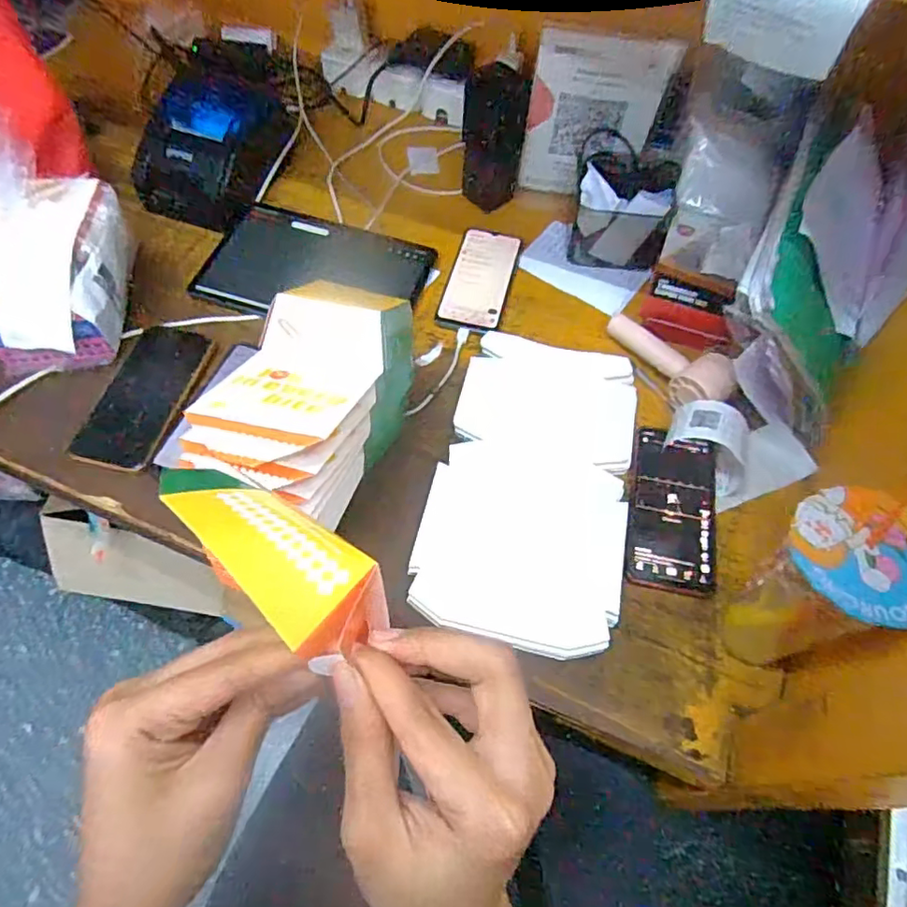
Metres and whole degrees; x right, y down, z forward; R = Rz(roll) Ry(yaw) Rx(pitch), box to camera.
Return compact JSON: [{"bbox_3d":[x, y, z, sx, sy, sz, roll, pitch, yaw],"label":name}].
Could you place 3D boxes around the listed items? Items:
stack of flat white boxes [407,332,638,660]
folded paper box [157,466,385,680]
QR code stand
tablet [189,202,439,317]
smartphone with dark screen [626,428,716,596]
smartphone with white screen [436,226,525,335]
[{"bbox_3d":[0.078,0.021,0.573,0.178,0.014,0.319,12,59,4],"label":"stack of flat white boxes"},{"bbox_3d":[-0.081,0.038,0.256,0.127,0.025,0.044,31,62,30],"label":"folded paper box"},{"bbox_3d":[0.161,-0.384,0.706,0.147,0.197,0.020,15,59,6],"label":"QR code stand"},{"bbox_3d":[-0.161,-0.220,0.699,0.249,0.011,0.160,16,60,7],"label":"tablet"},{"bbox_3d":[0.208,0.049,0.558,0.082,0.010,0.164,10,59,3],"label":"smartphone with dark screen"},{"bbox_3d":[0.033,-0.210,0.704,0.074,0.008,0.162,13,59,5],"label":"smartphone with white screen"}]

